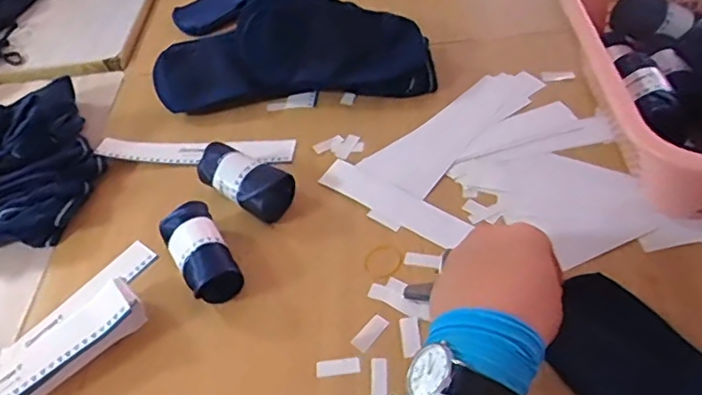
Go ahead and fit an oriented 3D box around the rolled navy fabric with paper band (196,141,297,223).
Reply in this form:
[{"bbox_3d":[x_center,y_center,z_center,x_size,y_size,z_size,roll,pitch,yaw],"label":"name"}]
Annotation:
[{"bbox_3d":[-0.107,-0.016,0.599,0.105,0.035,0.052,23,58,24],"label":"rolled navy fabric with paper band"}]

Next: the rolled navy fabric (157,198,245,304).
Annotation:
[{"bbox_3d":[-0.136,0.053,0.550,0.049,0.045,0.102,-26,53,-13],"label":"rolled navy fabric"}]

